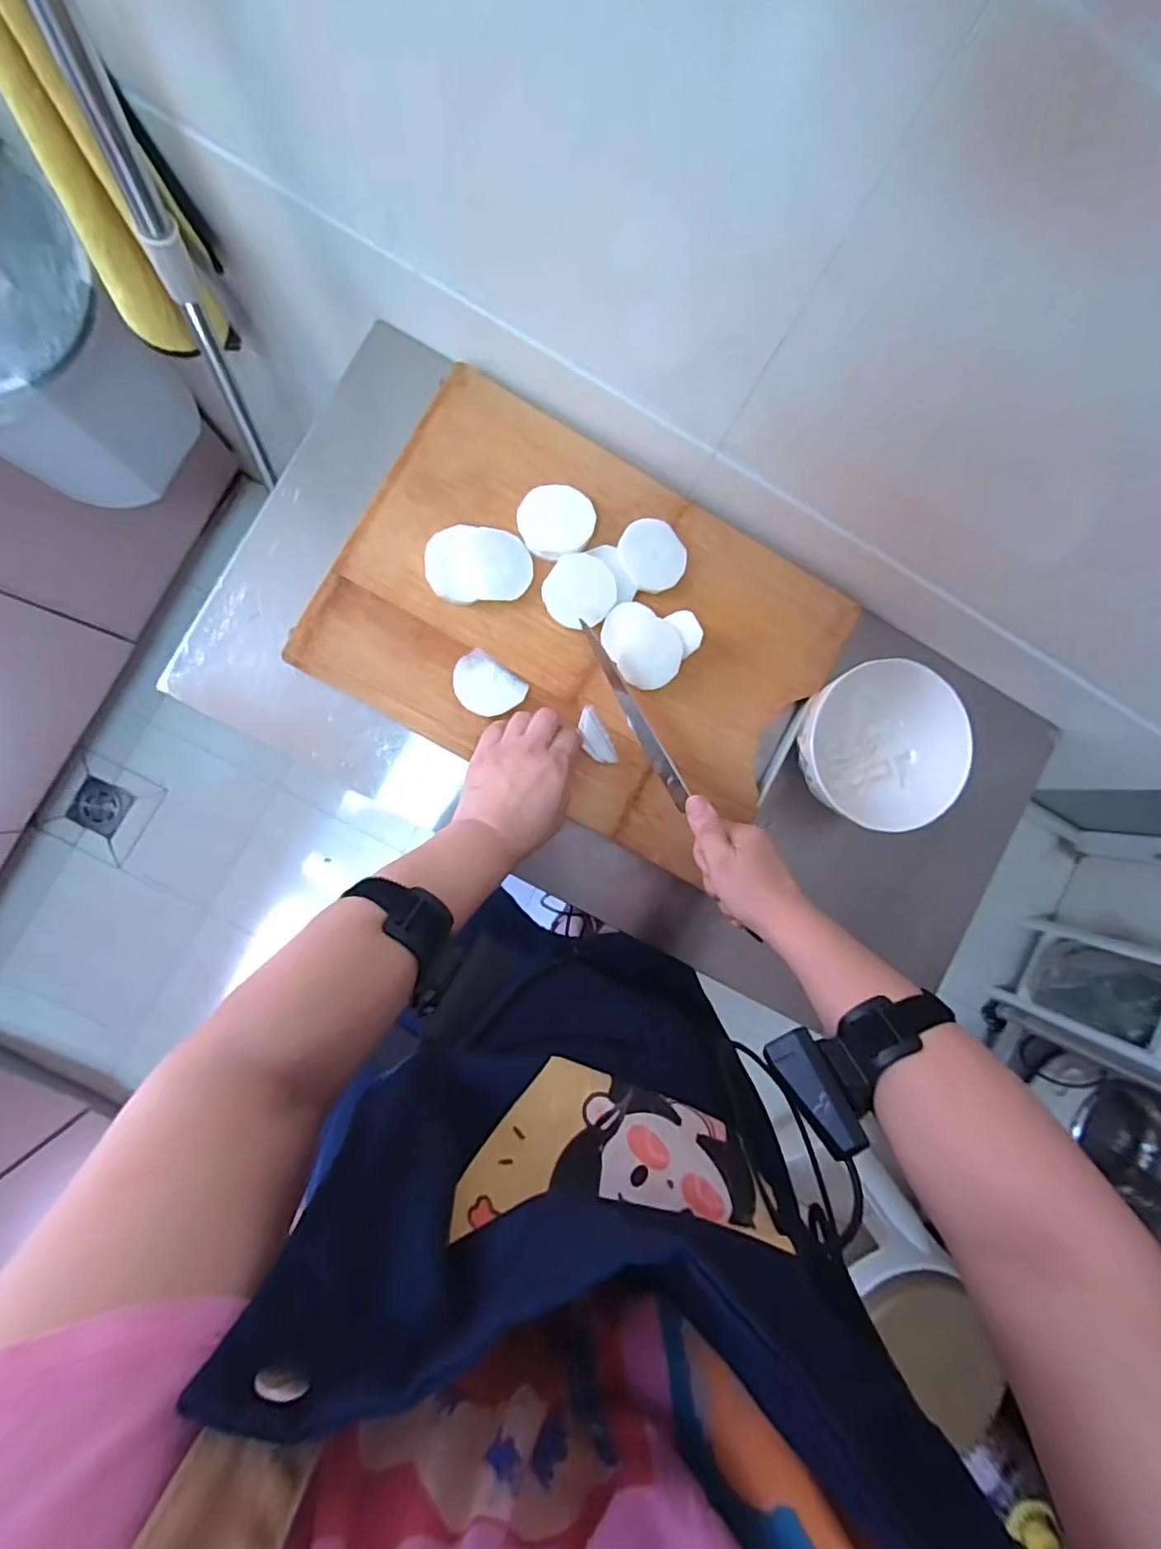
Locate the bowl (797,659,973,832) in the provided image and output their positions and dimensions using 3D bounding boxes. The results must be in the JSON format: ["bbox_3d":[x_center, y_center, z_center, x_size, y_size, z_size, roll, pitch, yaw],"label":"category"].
[{"bbox_3d":[0.272,-0.021,0.561,0.147,0.082,0.144,0,89,-7],"label":"bowl"}]

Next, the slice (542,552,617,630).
[{"bbox_3d":[-0.001,-0.166,0.538,0.061,0.014,0.065,0,89,-7],"label":"slice"}]

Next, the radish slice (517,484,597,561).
[{"bbox_3d":[-0.022,-0.230,0.538,0.066,0.018,0.064,0,89,-7],"label":"radish slice"}]

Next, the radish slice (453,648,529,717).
[{"bbox_3d":[-0.086,-0.079,0.535,0.065,0.008,0.050,36,85,-5],"label":"radish slice"}]

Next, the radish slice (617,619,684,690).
[{"bbox_3d":[0.066,-0.107,0.534,0.054,0.008,0.064,28,85,-10],"label":"radish slice"}]

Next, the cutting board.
[{"bbox_3d":[0.005,-0.137,0.540,0.434,0.034,0.315,30,86,-5],"label":"cutting board"}]

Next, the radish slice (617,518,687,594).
[{"bbox_3d":[0.067,-0.203,0.545,0.060,0.004,0.065,-35,93,-6],"label":"radish slice"}]

